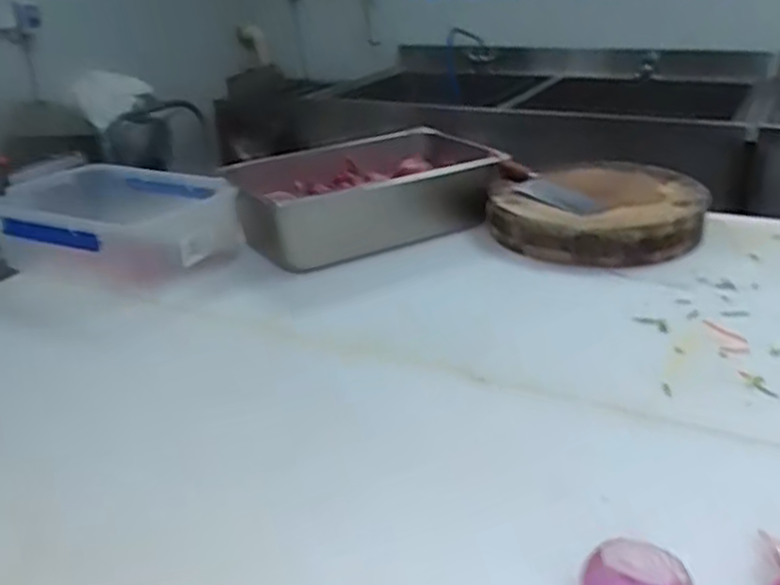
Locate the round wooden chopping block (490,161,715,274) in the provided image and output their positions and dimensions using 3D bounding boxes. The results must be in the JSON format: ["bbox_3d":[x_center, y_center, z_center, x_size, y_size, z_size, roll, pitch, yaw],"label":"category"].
[{"bbox_3d":[0.392,-0.161,1.410,0.403,0.102,0.378,-3,26,1],"label":"round wooden chopping block"}]

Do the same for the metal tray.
[{"bbox_3d":[-0.078,-0.215,1.519,0.509,0.152,0.391,-14,27,-21],"label":"metal tray"}]

